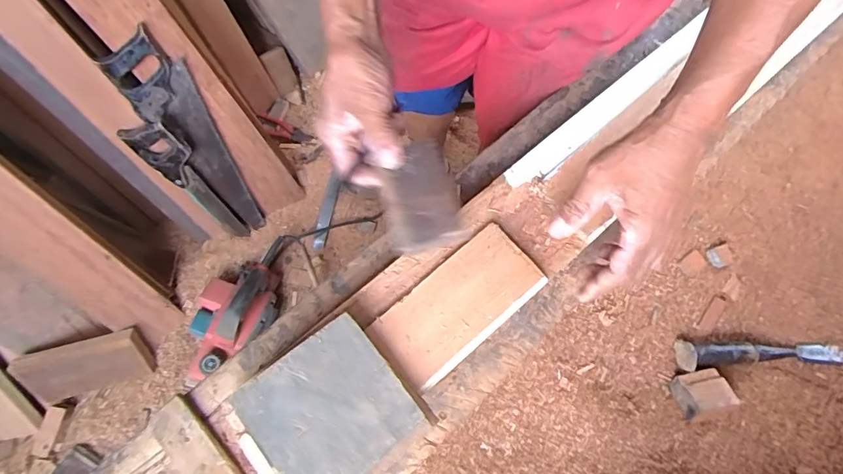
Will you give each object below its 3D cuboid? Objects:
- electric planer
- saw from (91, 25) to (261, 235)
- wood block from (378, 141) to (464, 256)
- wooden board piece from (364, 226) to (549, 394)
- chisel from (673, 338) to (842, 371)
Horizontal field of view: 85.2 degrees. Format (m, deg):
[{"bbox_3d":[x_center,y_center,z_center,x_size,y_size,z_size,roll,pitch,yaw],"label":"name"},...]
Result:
[{"bbox_3d":[-0.381,0.140,0.937,0.140,0.131,0.327,8,68,3],"label":"electric planer"},{"bbox_3d":[-0.410,-0.165,0.883,0.103,0.457,0.034,-41,57,-17],"label":"saw"},{"bbox_3d":[-0.003,-0.035,0.395,0.058,0.012,0.102,-11,68,-5],"label":"wood block"},{"bbox_3d":[0.032,0.057,0.399,0.147,0.008,0.073,-38,73,-14],"label":"wooden board piece"},{"bbox_3d":[0.482,0.164,0.655,0.220,0.035,0.044,-1,68,-1],"label":"chisel"}]

